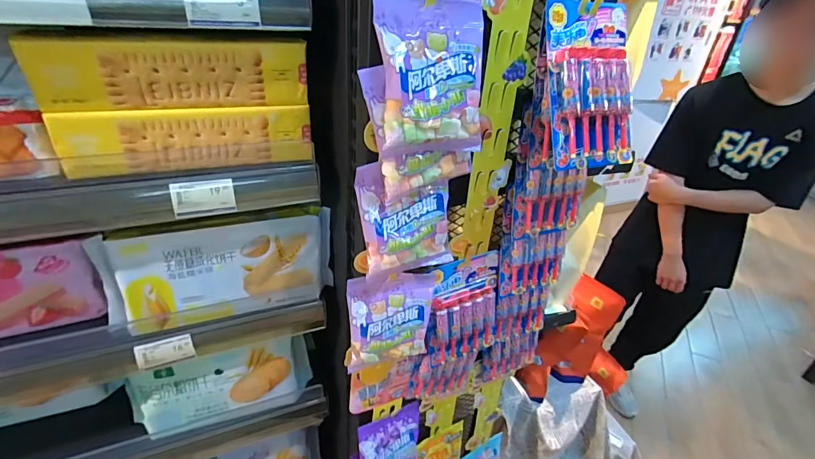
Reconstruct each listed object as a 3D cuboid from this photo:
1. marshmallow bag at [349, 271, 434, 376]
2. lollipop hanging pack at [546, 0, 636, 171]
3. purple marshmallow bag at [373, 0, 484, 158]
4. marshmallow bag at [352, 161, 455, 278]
[{"bbox_3d":[-0.020,0.118,0.523,0.113,0.129,0.027,-7,32,-18],"label":"marshmallow bag"},{"bbox_3d":[0.208,-0.161,0.437,0.108,0.177,0.022,-9,6,-21],"label":"lollipop hanging pack"},{"bbox_3d":[0.026,-0.144,0.381,0.111,0.134,0.038,-14,35,-27],"label":"purple marshmallow bag"},{"bbox_3d":[0.001,-0.009,0.455,0.116,0.129,0.022,-9,33,-20],"label":"marshmallow bag"}]

